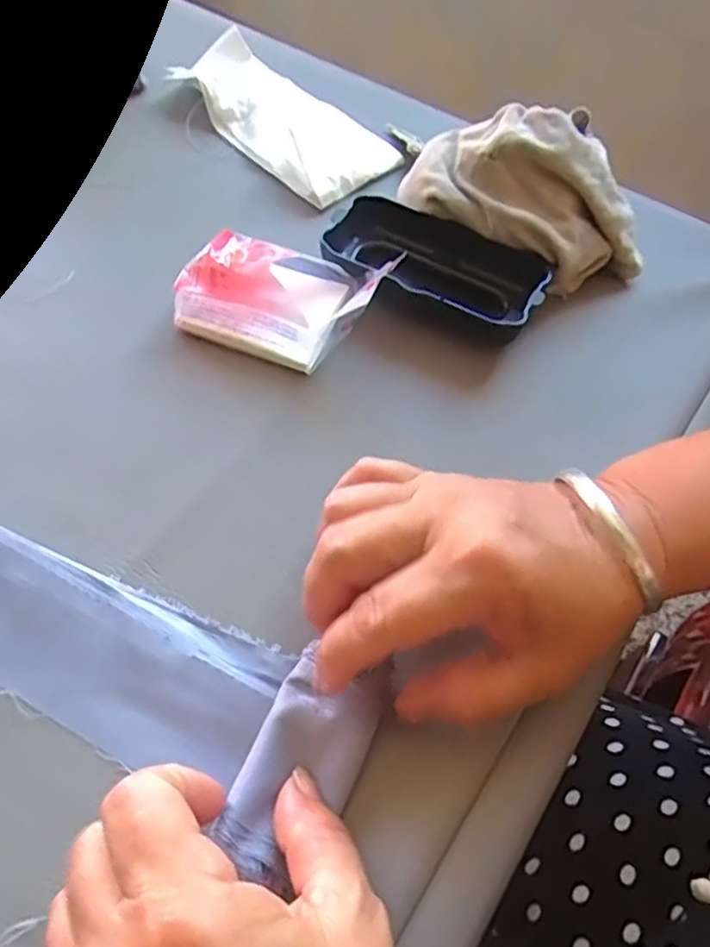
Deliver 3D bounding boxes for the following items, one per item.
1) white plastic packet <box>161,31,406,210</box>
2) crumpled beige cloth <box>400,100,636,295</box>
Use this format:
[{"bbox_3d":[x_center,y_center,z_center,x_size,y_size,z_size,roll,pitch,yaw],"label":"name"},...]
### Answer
[{"bbox_3d":[-0.042,-0.221,0.422,0.072,0.024,0.141,-39,68,-23],"label":"white plastic packet"},{"bbox_3d":[0.088,-0.141,0.353,0.129,0.061,0.057,23,61,12],"label":"crumpled beige cloth"}]

